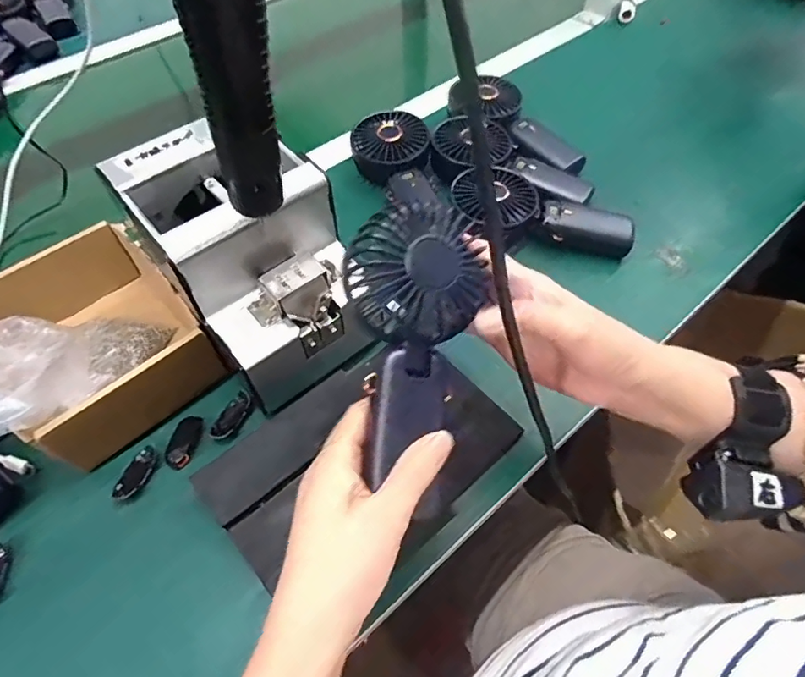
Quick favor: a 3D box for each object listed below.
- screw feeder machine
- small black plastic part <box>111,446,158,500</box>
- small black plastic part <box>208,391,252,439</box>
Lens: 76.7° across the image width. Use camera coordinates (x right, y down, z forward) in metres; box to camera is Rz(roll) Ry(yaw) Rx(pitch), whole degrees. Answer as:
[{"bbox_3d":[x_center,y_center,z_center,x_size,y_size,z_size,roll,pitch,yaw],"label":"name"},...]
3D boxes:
[{"bbox_3d":[-0.113,-0.062,0.400,0.130,0.133,0.179,-33,62,-21],"label":"screw feeder machine"},{"bbox_3d":[-0.204,0.102,0.388,0.021,0.007,0.042,14,57,9],"label":"small black plastic part"},{"bbox_3d":[-0.138,0.062,0.411,0.021,0.005,0.044,17,57,12],"label":"small black plastic part"}]

